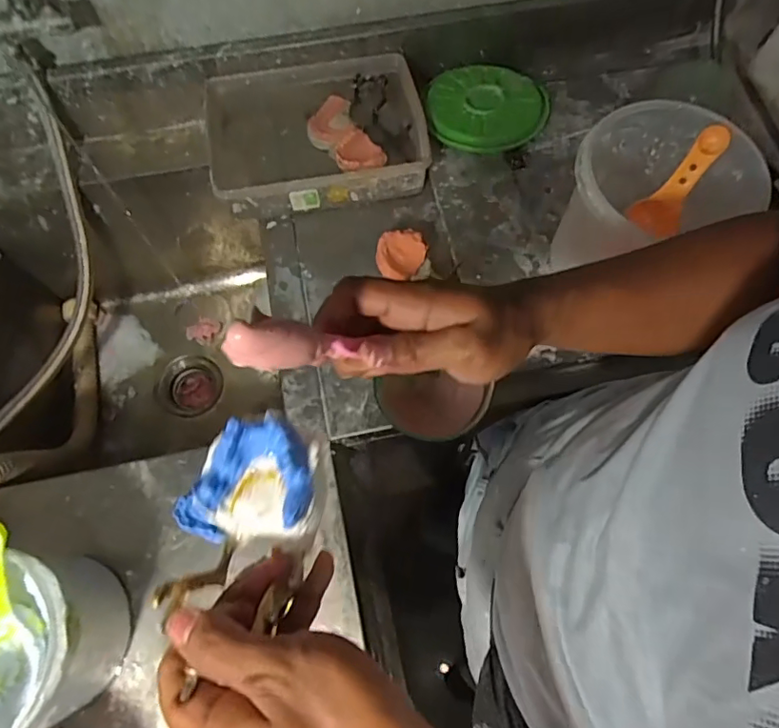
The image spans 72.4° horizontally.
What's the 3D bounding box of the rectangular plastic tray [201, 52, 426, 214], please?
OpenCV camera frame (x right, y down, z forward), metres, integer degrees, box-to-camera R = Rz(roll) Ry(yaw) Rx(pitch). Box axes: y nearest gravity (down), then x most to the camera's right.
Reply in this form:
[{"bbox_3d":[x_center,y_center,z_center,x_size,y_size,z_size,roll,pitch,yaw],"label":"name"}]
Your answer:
[{"bbox_3d":[-0.098,-0.304,0.712,0.281,0.062,0.186,-10,69,-4],"label":"rectangular plastic tray"}]

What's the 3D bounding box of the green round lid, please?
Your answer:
[{"bbox_3d":[0.135,-0.355,0.733,0.160,0.024,0.150,0,69,0],"label":"green round lid"}]

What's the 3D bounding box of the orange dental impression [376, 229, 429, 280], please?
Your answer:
[{"bbox_3d":[0.015,-0.134,0.658,0.060,0.025,0.060,0,86,3],"label":"orange dental impression"}]

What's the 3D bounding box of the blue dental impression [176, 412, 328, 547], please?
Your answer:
[{"bbox_3d":[-0.076,0.067,0.305,0.077,0.032,0.070,12,69,5],"label":"blue dental impression"}]

